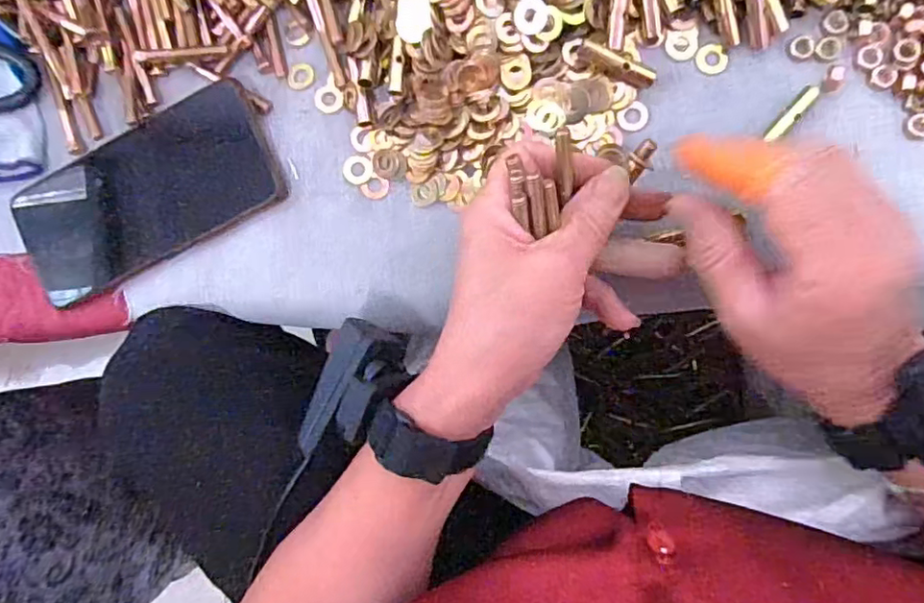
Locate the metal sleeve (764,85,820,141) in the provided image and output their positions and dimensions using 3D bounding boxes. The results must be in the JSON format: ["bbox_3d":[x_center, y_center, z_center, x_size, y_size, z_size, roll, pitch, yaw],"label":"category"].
[{"bbox_3d":[0.172,-0.098,0.319,0.008,0.007,0.037,42,98,5],"label":"metal sleeve"}]

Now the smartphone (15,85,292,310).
[{"bbox_3d":[-0.193,-0.065,0.371,0.167,0.016,0.081,-25,88,9],"label":"smartphone"}]

